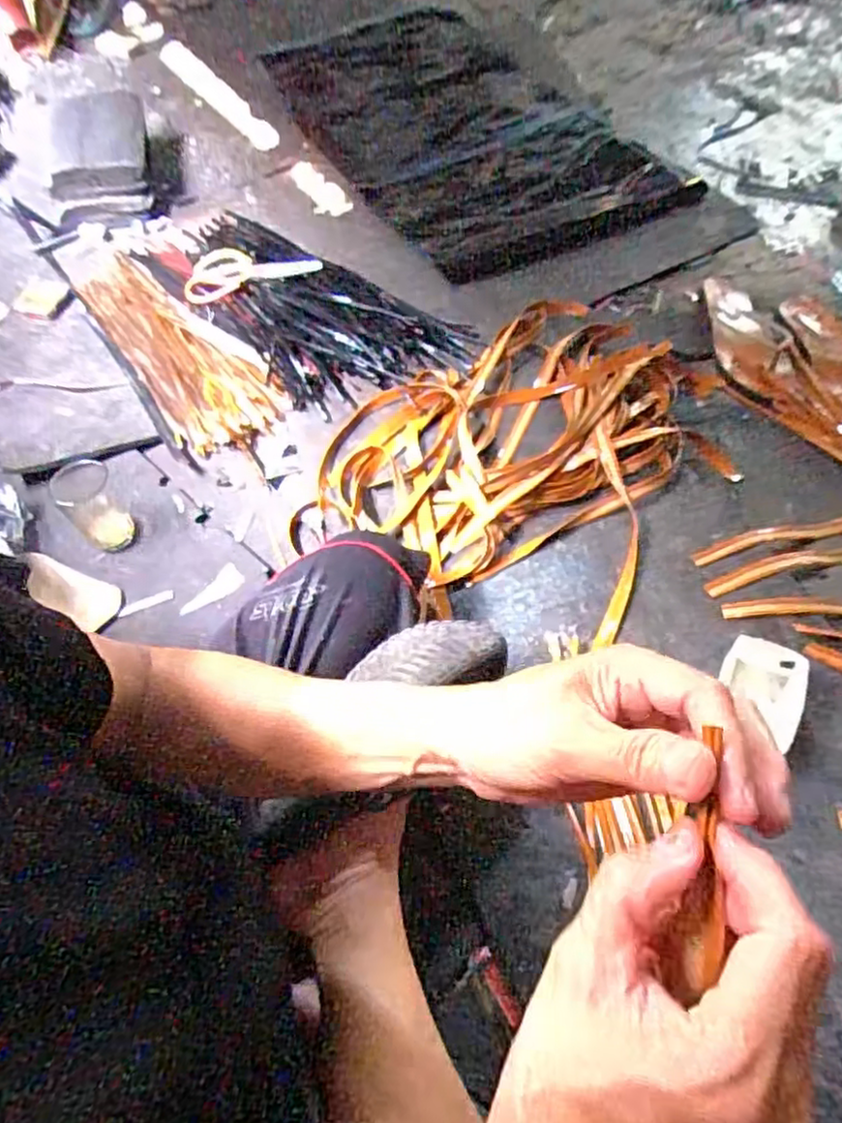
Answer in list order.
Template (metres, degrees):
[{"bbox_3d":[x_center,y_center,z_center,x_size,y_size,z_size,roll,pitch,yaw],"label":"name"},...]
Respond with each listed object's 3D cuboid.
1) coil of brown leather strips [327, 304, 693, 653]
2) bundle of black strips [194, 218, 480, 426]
[{"bbox_3d":[0.129,-0.174,0.852,0.438,0.055,0.484,18,60,17],"label":"coil of brown leather strips"},{"bbox_3d":[-0.210,-0.424,1.051,0.250,0.051,0.659,-38,61,-19],"label":"bundle of black strips"}]

